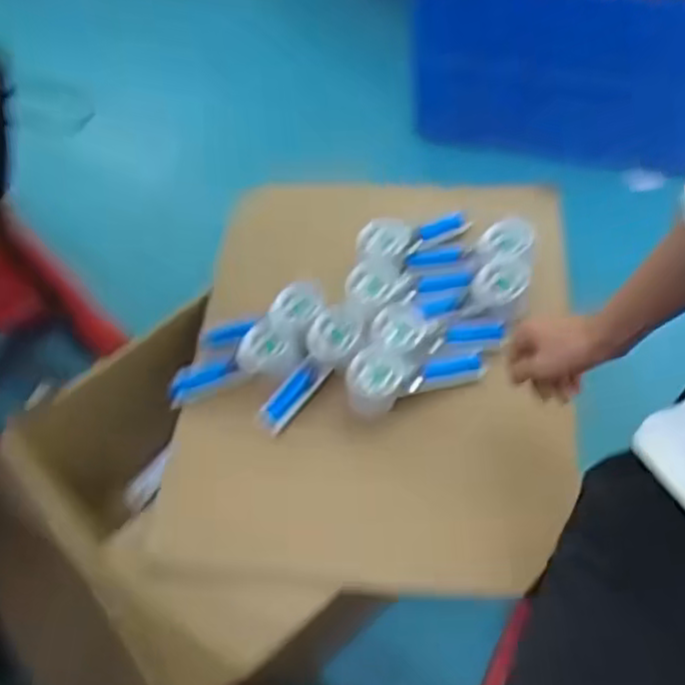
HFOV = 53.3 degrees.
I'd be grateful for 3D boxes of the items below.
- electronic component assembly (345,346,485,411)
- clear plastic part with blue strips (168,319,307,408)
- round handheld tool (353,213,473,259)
[{"bbox_3d":[0.084,0.036,0.783,0.162,0.028,0.060,-6,54,-18],"label":"electronic component assembly"},{"bbox_3d":[-0.131,0.027,0.811,0.167,0.044,0.060,-21,56,5],"label":"clear plastic part with blue strips"},{"bbox_3d":[0.089,-0.139,0.886,0.160,0.039,0.047,-13,54,-26],"label":"round handheld tool"}]

